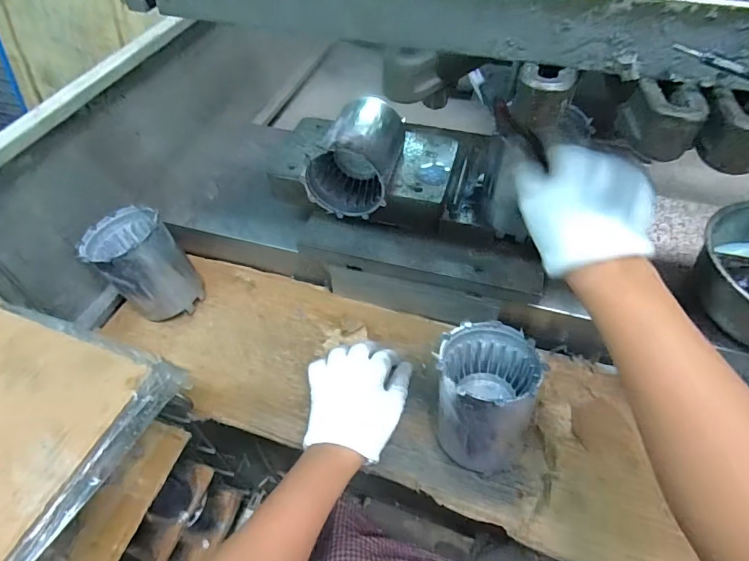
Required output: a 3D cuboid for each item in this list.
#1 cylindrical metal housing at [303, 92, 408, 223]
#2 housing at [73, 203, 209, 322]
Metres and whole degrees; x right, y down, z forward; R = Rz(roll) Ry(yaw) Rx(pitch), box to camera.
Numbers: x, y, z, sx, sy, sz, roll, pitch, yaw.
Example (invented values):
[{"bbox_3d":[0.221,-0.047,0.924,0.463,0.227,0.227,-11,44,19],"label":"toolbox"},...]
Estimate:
[{"bbox_3d":[-0.020,-0.144,0.549,0.089,0.109,0.117,11,53,9],"label":"cylindrical metal housing"},{"bbox_3d":[-0.287,-0.017,0.575,0.112,0.116,0.091,37,61,25],"label":"housing"}]

